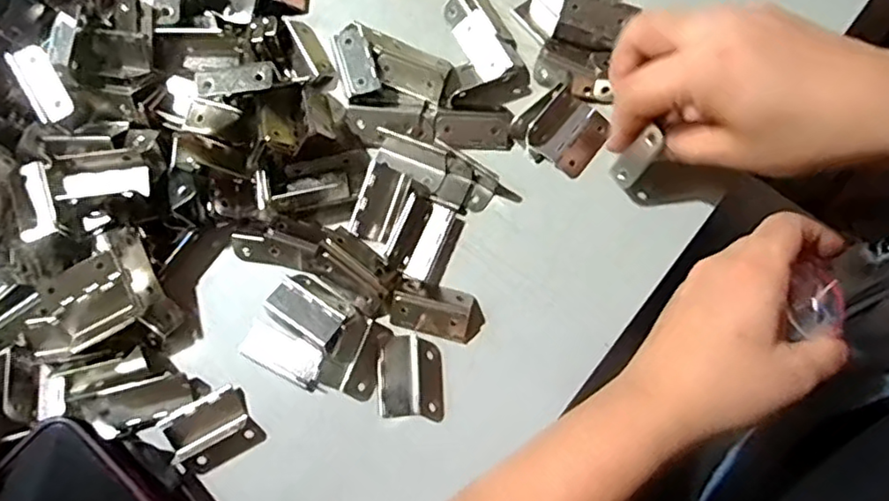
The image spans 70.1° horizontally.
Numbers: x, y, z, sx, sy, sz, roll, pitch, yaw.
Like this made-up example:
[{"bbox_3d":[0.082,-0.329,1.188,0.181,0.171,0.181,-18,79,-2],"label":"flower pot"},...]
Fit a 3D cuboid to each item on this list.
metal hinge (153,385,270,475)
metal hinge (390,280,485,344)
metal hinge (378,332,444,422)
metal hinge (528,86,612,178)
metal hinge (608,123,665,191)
[{"bbox_3d":[-0.119,0.093,0.325,0.043,0.008,0.034,-30,78,-7],"label":"metal hinge"},{"bbox_3d":[-0.004,0.032,0.336,0.048,0.009,0.026,14,77,4],"label":"metal hinge"},{"bbox_3d":[-0.018,0.066,0.330,0.033,0.004,0.042,-2,76,0],"label":"metal hinge"},{"bbox_3d":[0.071,-0.067,0.359,0.038,0.007,0.041,39,80,9],"label":"metal hinge"},{"bbox_3d":[0.100,-0.047,0.330,0.014,0.038,0.005,43,56,10],"label":"metal hinge"}]

